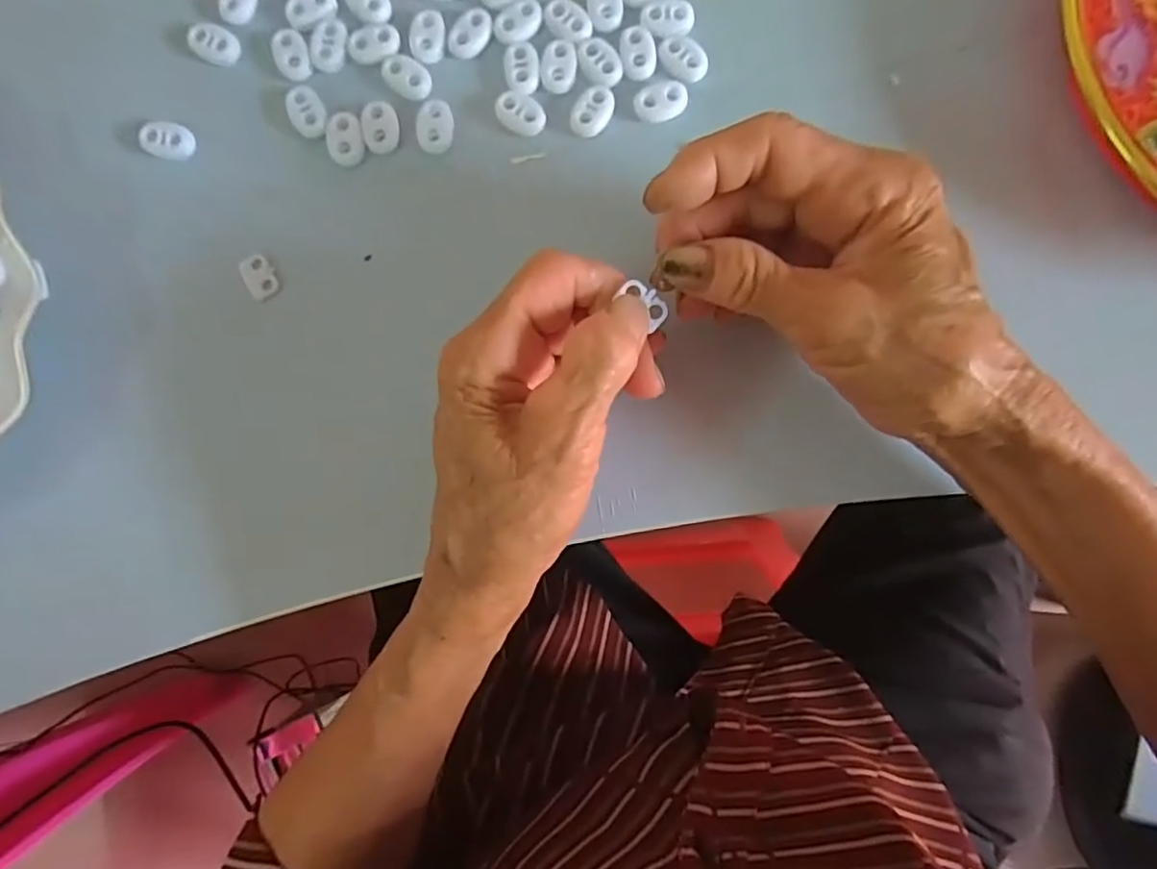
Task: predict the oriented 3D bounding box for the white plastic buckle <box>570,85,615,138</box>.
[{"bbox_3d":[0.006,-0.135,0.267,0.015,0.004,0.022,37,89,4],"label":"white plastic buckle"}]

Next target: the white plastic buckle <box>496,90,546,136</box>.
[{"bbox_3d":[-0.024,-0.134,0.268,0.022,0.004,0.015,32,89,4],"label":"white plastic buckle"}]

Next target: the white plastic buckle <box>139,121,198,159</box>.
[{"bbox_3d":[-0.172,-0.123,0.268,0.020,0.007,0.015,12,88,3],"label":"white plastic buckle"}]

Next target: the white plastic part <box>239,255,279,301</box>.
[{"bbox_3d":[-0.132,-0.066,0.266,0.011,0.004,0.018,-29,86,1],"label":"white plastic part"}]

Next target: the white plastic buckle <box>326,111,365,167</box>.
[{"bbox_3d":[-0.097,-0.124,0.268,0.014,0.004,0.023,-12,87,2],"label":"white plastic buckle"}]

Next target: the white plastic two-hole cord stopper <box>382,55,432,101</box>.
[{"bbox_3d":[-0.072,-0.150,0.269,0.023,0.004,0.016,38,89,4],"label":"white plastic two-hole cord stopper"}]

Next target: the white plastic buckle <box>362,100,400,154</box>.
[{"bbox_3d":[-0.083,-0.129,0.269,0.014,0.004,0.021,-10,87,2],"label":"white plastic buckle"}]

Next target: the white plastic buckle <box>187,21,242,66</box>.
[{"bbox_3d":[-0.154,-0.165,0.270,0.019,0.007,0.015,22,88,4],"label":"white plastic buckle"}]

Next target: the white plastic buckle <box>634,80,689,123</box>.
[{"bbox_3d":[0.034,-0.138,0.265,0.022,0.004,0.015,-11,87,2],"label":"white plastic buckle"}]

